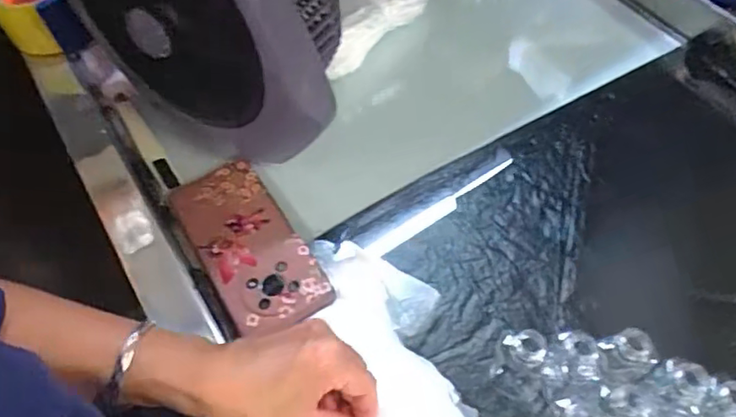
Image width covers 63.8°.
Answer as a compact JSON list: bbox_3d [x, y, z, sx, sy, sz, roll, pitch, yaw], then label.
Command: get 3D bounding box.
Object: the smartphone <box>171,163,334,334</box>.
[{"bbox_3d":[-0.101,0.025,0.475,0.076,0.007,0.168,-30,61,-14],"label":"smartphone"}]

